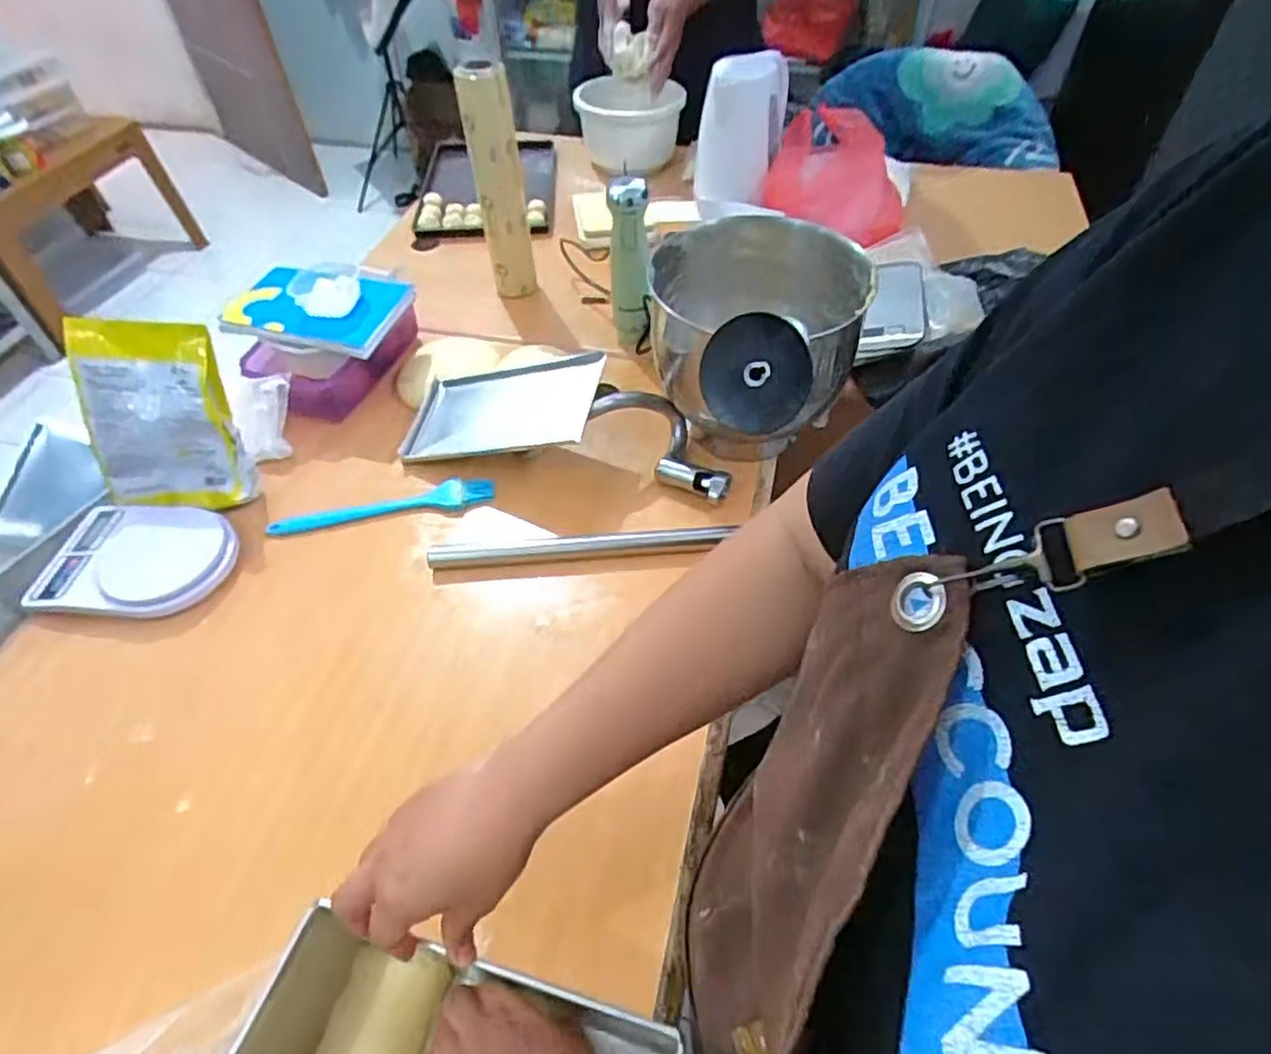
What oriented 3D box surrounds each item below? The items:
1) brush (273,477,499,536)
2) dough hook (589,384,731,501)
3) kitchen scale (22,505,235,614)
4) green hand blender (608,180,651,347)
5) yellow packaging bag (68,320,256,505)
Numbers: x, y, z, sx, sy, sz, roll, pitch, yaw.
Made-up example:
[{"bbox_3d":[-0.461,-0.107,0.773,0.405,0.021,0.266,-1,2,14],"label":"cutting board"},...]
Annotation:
[{"bbox_3d":[-0.286,-0.025,0.794,0.246,0.021,0.036,-10,50,-7],"label":"brush"},{"bbox_3d":[0.037,-0.095,0.790,0.160,0.089,0.070,22,54,19],"label":"dough hook"},{"bbox_3d":[-0.532,0.034,0.742,0.199,0.038,0.139,8,50,8],"label":"kitchen scale"},{"bbox_3d":[-0.007,-0.335,0.904,0.053,0.209,0.070,-3,50,-1],"label":"green hand blender"},{"bbox_3d":[-0.517,-0.119,0.756,0.162,0.202,0.032,-1,27,-3],"label":"yellow packaging bag"}]

